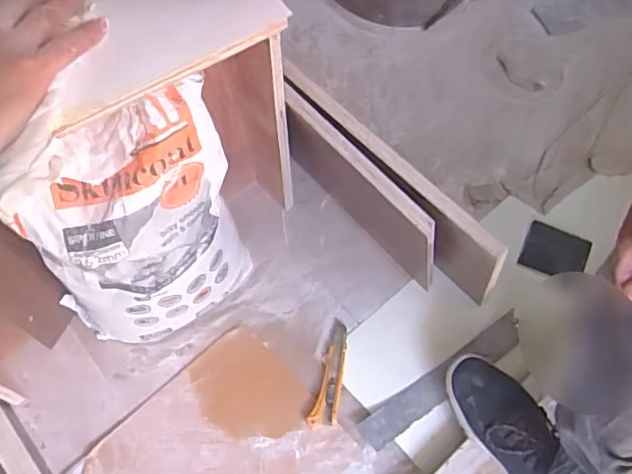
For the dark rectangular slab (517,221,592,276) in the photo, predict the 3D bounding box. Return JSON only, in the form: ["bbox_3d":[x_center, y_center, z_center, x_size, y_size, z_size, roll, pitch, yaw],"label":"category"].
[{"bbox_3d":[0.377,0.024,0.912,0.094,0.007,0.085,23,65,25],"label":"dark rectangular slab"}]

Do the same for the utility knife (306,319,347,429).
[{"bbox_3d":[0.021,0.200,0.853,0.039,0.017,0.159,8,63,5],"label":"utility knife"}]

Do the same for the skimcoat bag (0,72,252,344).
[{"bbox_3d":[-0.219,0.008,0.738,0.235,0.402,0.119,-14,63,-7],"label":"skimcoat bag"}]

